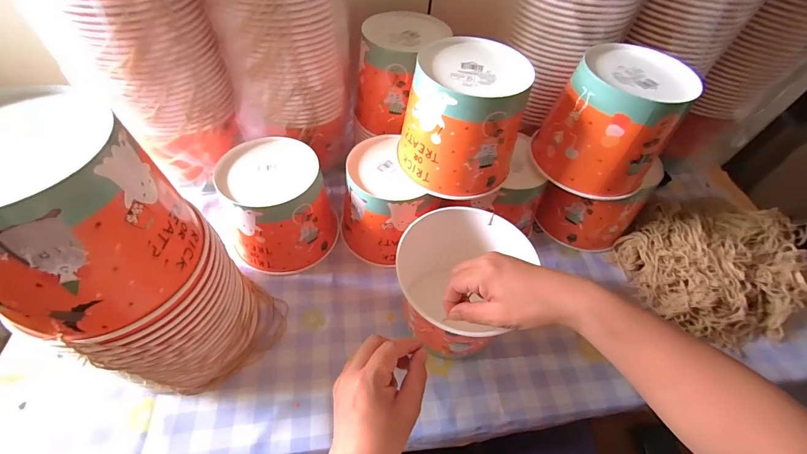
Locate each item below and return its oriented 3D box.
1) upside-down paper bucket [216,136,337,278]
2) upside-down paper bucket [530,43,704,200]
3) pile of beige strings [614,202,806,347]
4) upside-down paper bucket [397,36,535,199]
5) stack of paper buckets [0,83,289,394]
[{"bbox_3d":[-0.169,-0.028,0.502,0.142,0.132,0.139,-15,56,-15],"label":"upside-down paper bucket"},{"bbox_3d":[0.265,-0.135,0.450,0.138,0.130,0.136,2,54,-3],"label":"upside-down paper bucket"},{"bbox_3d":[0.491,0.054,0.532,0.318,0.065,0.217,-13,56,-13],"label":"pile of beige strings"},{"bbox_3d":[0.079,-0.134,0.433,0.141,0.127,0.148,22,55,11],"label":"upside-down paper bucket"},{"bbox_3d":[-0.248,0.038,0.339,0.151,0.301,0.152,-36,64,-26],"label":"stack of paper buckets"}]

